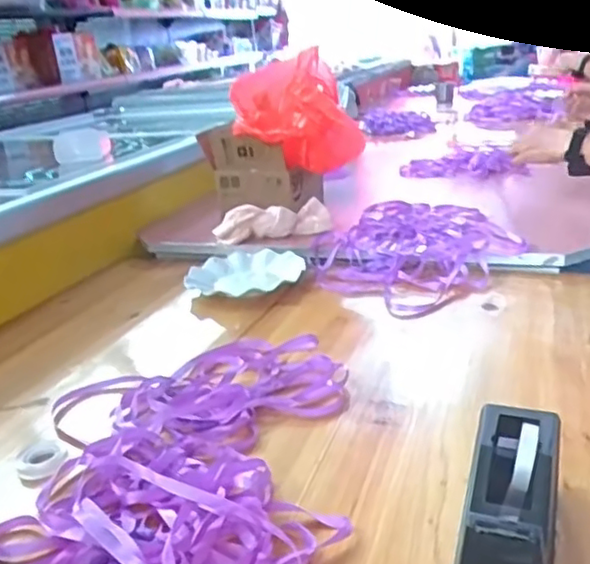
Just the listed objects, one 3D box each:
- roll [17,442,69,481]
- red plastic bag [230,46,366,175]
[{"bbox_3d":[-0.241,0.171,0.610,0.044,0.019,0.044,-14,23,-22],"label":"roll"},{"bbox_3d":[-0.001,-0.311,1.192,0.225,0.179,0.210,-5,21,1],"label":"red plastic bag"}]

